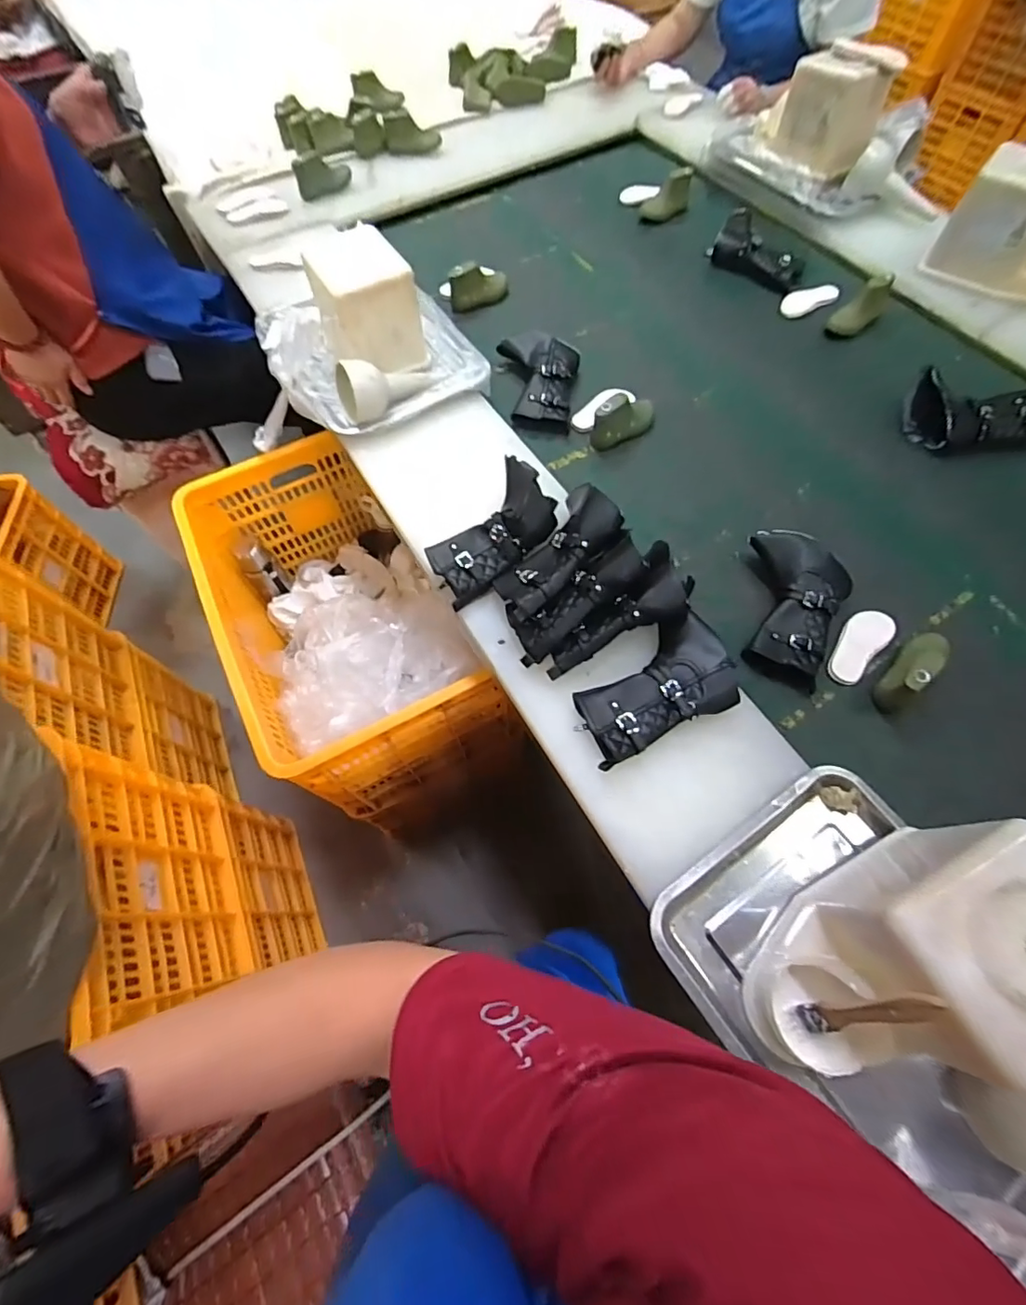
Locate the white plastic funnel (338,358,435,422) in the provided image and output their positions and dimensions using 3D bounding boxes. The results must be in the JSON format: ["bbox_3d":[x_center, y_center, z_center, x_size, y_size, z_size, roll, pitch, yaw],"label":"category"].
[{"bbox_3d":[-0.197,-0.421,0.819,0.147,0.064,0.070,-24,65,-9],"label":"white plastic funnel"}]

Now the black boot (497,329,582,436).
[{"bbox_3d":[0.037,-0.475,0.943,0.148,0.068,0.206,8,64,6],"label":"black boot"}]

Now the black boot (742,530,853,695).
[{"bbox_3d":[0.390,-0.057,0.724,0.129,0.057,0.216,12,76,8],"label":"black boot"}]

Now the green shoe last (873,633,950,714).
[{"bbox_3d":[0.520,0.015,0.681,0.036,0.074,0.130,41,72,20],"label":"green shoe last"}]

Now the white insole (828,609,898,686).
[{"bbox_3d":[0.472,-0.011,0.720,0.051,0.012,0.128,40,71,20],"label":"white insole"}]

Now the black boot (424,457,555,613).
[{"bbox_3d":[-0.028,-0.158,0.712,0.108,0.058,0.206,40,85,19],"label":"black boot"}]

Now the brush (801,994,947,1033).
[{"bbox_3d":[0.278,0.284,0.416,0.010,0.123,0.021,-8,59,-36],"label":"brush"}]

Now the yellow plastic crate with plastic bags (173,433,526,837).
[{"bbox_3d":[-0.322,-0.059,0.986,0.331,0.312,0.603,-27,65,-11],"label":"yellow plastic crate with plastic bags"}]

